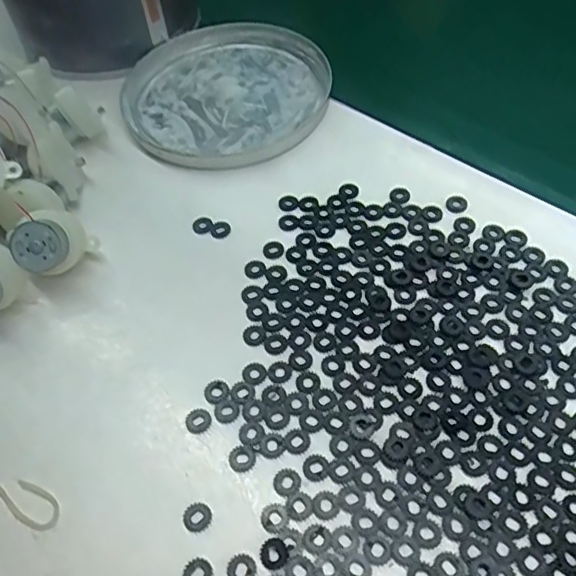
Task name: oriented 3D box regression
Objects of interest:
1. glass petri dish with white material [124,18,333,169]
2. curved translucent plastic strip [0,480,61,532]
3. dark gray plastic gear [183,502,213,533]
[{"bbox_3d":[-0.038,-0.127,0.383,0.131,0.014,0.131,-2,53,3],"label":"glass petri dish with white material"},{"bbox_3d":[-0.112,0.085,0.233,0.046,0.004,0.017,4,47,-1],"label":"curved translucent plastic strip"},{"bbox_3d":[-0.034,0.086,0.225,0.011,0.004,0.010,-2,53,3],"label":"dark gray plastic gear"}]

